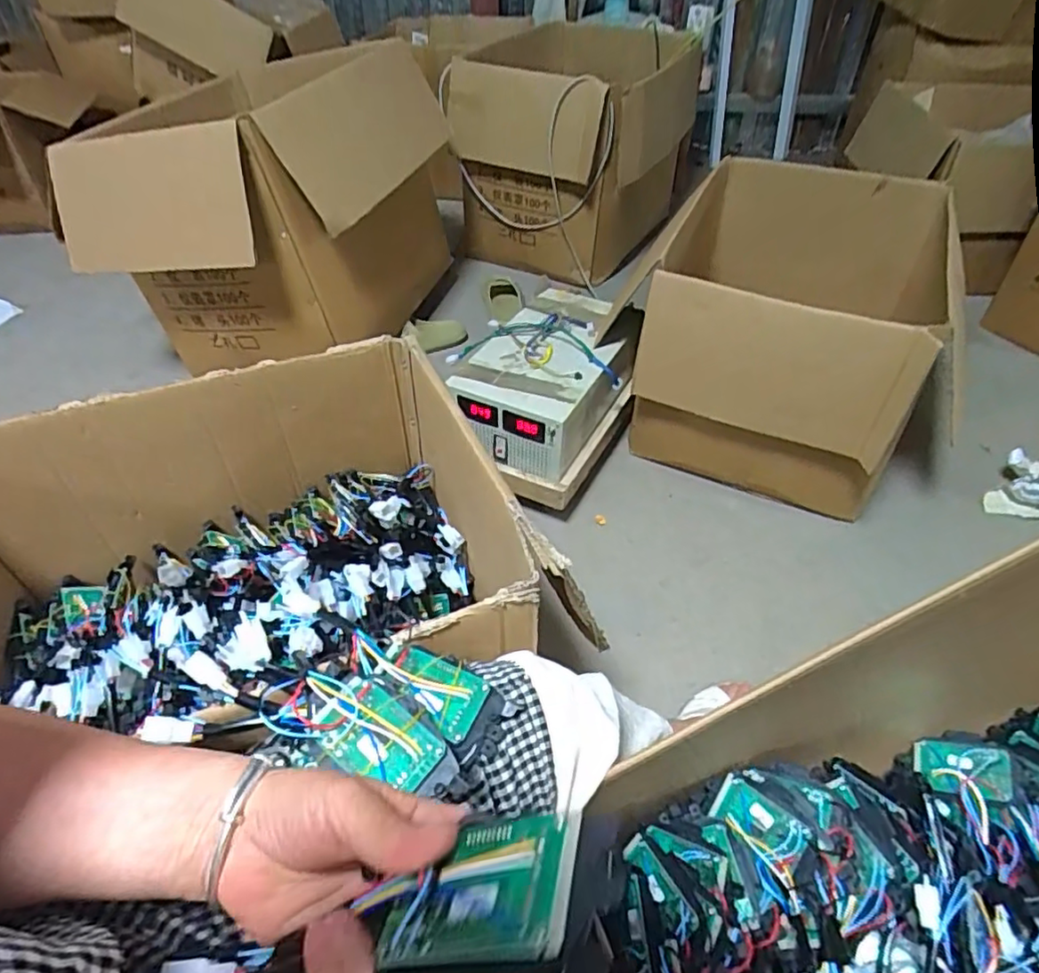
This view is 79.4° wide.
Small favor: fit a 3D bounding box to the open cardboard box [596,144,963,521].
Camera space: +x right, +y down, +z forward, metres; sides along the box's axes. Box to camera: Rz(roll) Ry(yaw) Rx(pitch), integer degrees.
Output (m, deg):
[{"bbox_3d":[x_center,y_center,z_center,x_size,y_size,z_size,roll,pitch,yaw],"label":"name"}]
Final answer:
[{"bbox_3d":[0.505,-0.324,1.222,0.507,0.390,0.737,23,50,22],"label":"open cardboard box"}]

